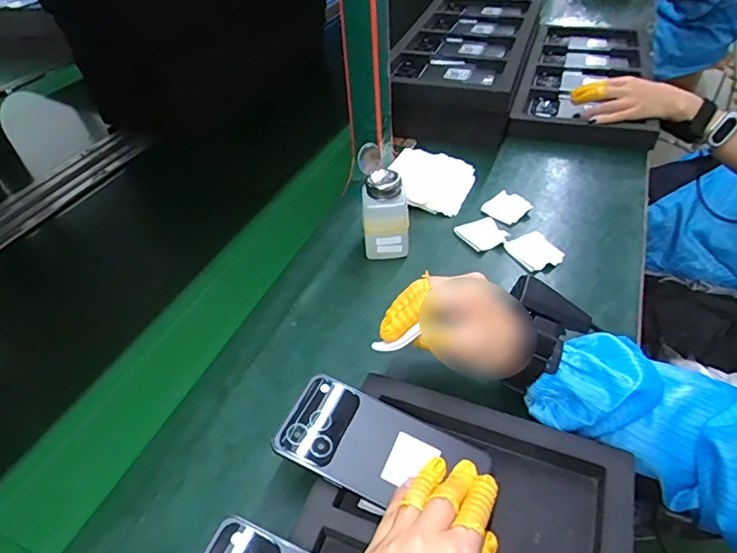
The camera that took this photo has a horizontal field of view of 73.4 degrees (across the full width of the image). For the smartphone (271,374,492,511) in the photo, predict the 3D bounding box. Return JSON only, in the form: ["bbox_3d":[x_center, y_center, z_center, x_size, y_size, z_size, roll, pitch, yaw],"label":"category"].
[{"bbox_3d":[0.009,0.135,0.386,0.153,0.006,0.077,24,51,10],"label":"smartphone"}]

